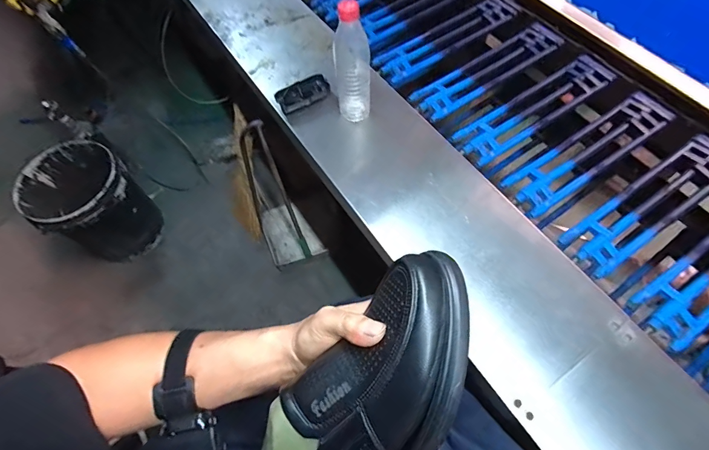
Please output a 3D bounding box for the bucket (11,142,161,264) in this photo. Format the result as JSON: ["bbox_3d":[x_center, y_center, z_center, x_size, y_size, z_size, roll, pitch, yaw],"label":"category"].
[{"bbox_3d":[-0.897,-0.038,1.364,0.340,0.440,0.313,-2,65,4],"label":"bucket"}]

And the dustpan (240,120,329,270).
[{"bbox_3d":[-0.245,-0.070,1.221,0.169,0.527,0.270,-24,65,-7],"label":"dustpan"}]

